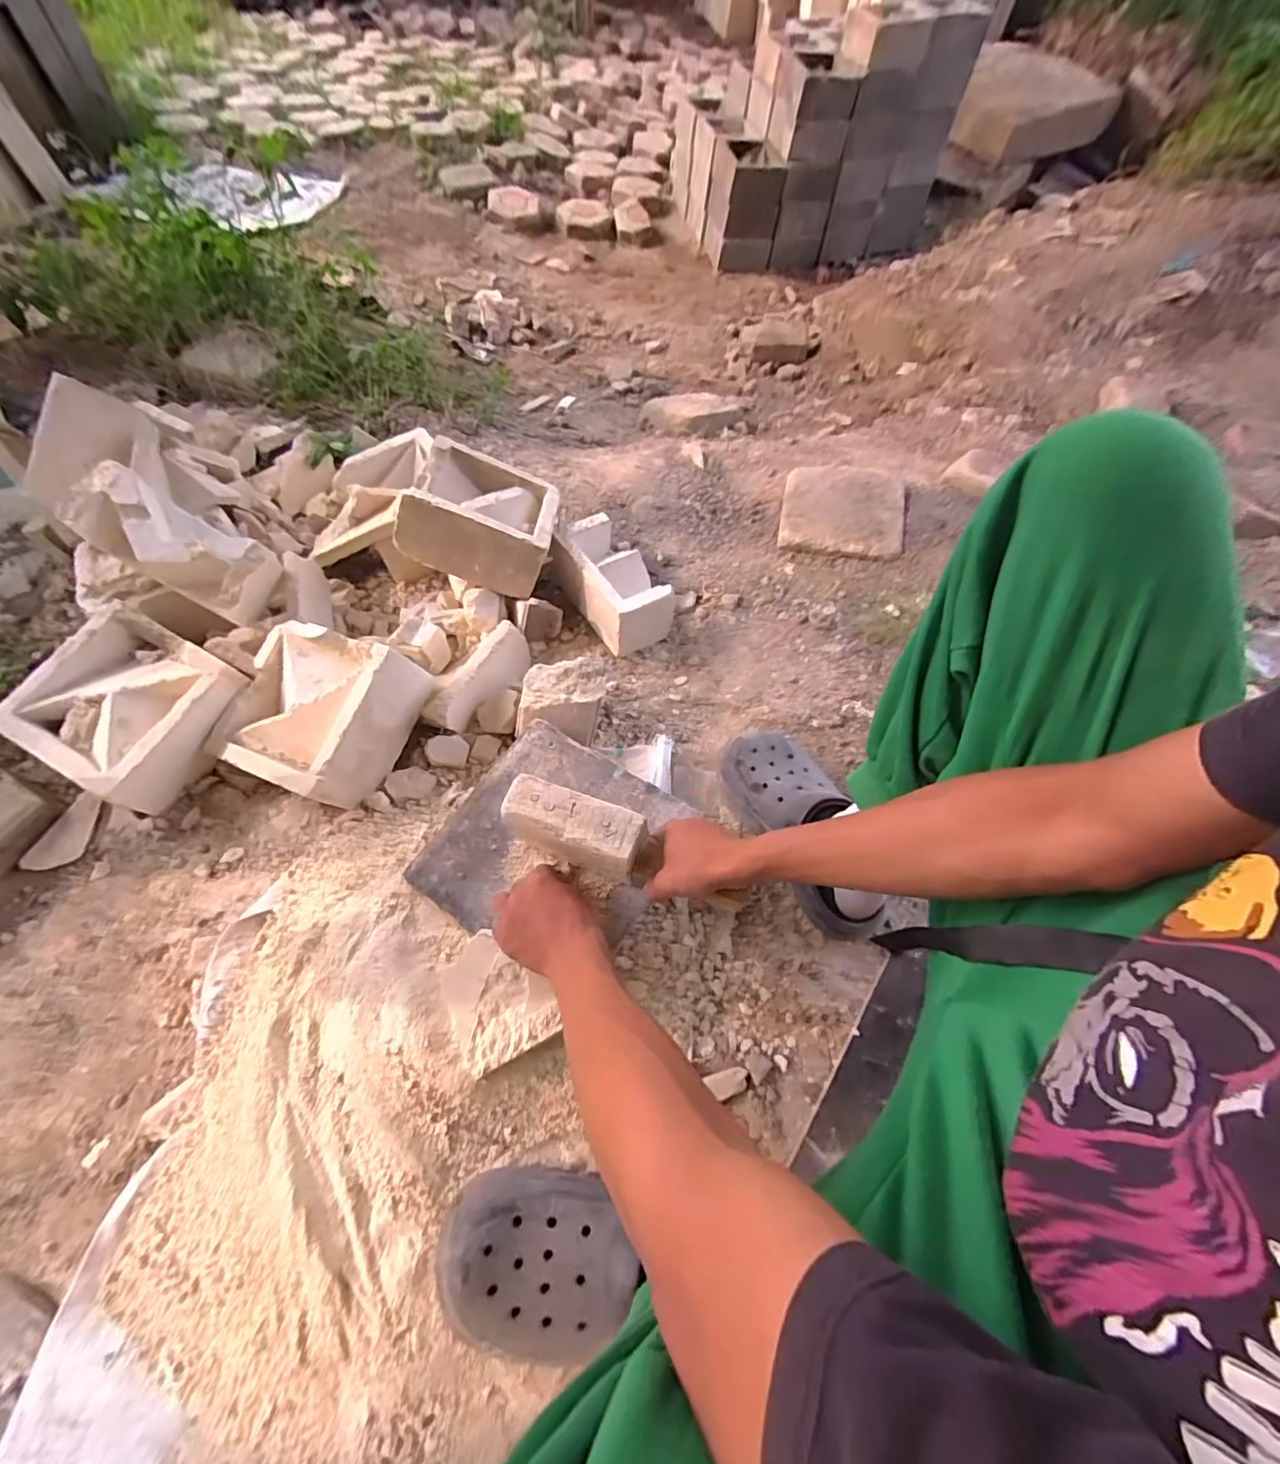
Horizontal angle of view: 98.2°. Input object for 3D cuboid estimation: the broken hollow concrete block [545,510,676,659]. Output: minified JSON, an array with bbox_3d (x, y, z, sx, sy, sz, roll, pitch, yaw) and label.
[{"bbox_3d":[-0.046,-0.235,0.867,0.110,0.107,0.210,-29,71,-16],"label":"broken hollow concrete block"}]

